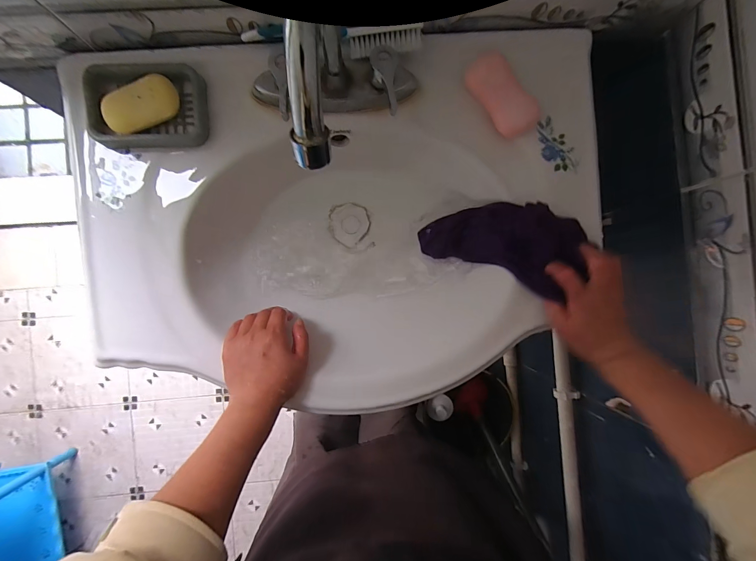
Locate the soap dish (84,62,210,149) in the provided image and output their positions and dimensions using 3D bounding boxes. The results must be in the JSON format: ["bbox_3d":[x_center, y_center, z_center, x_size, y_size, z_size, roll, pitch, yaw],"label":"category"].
[{"bbox_3d":[-0.243,-0.185,0.356,0.112,0.025,0.079,-2,89,-3],"label":"soap dish"}]

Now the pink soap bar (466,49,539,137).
[{"bbox_3d":[0.143,-0.211,0.385,0.049,0.033,0.091,-39,91,-3],"label":"pink soap bar"}]

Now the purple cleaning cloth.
[{"bbox_3d":[0.141,-0.049,0.400,0.182,0.042,0.089,20,88,30],"label":"purple cleaning cloth"}]

